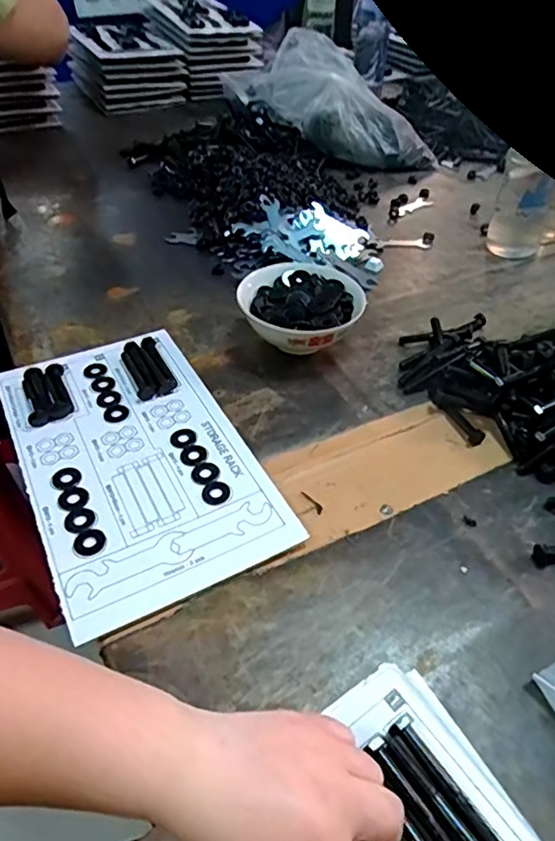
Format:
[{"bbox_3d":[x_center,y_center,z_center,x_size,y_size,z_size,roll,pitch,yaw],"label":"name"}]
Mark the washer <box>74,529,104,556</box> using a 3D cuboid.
[{"bbox_3d":[-0.148,0.096,0.445,0.023,0.004,0.023,1,44,-1],"label":"washer"}]

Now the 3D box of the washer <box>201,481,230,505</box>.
[{"bbox_3d":[-0.053,0.061,0.482,0.023,0.004,0.024,1,44,-1],"label":"washer"}]

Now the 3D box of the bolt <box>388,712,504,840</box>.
[{"bbox_3d":[0.097,0.205,0.319,0.014,0.013,0.079,-29,52,-28],"label":"bolt"}]

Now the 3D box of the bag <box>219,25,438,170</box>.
[{"bbox_3d":[0.103,-0.596,1.076,0.412,0.145,0.146,42,55,17],"label":"bag"}]

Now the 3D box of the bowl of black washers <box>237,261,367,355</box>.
[{"bbox_3d":[0.027,-0.121,0.644,0.134,0.058,0.141,1,44,-1],"label":"bowl of black washers"}]

